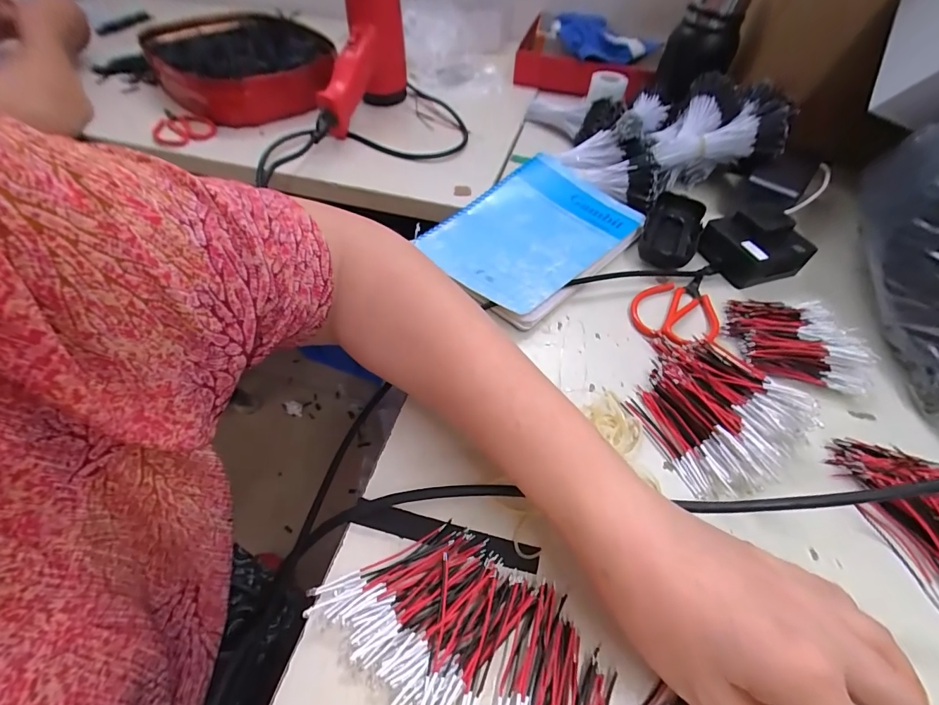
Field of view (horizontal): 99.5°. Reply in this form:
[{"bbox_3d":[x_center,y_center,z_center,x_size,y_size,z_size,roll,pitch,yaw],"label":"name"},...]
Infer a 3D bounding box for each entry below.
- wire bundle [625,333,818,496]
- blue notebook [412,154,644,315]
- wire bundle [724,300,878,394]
[{"bbox_3d":[0.173,0.034,0.292,0.100,0.037,0.119,-27,60,-20],"label":"wire bundle"},{"bbox_3d":[0.065,-0.127,0.412,0.213,0.027,0.150,-37,64,-25],"label":"blue notebook"},{"bbox_3d":[0.278,-0.014,0.343,0.095,0.024,0.092,12,55,6],"label":"wire bundle"}]

